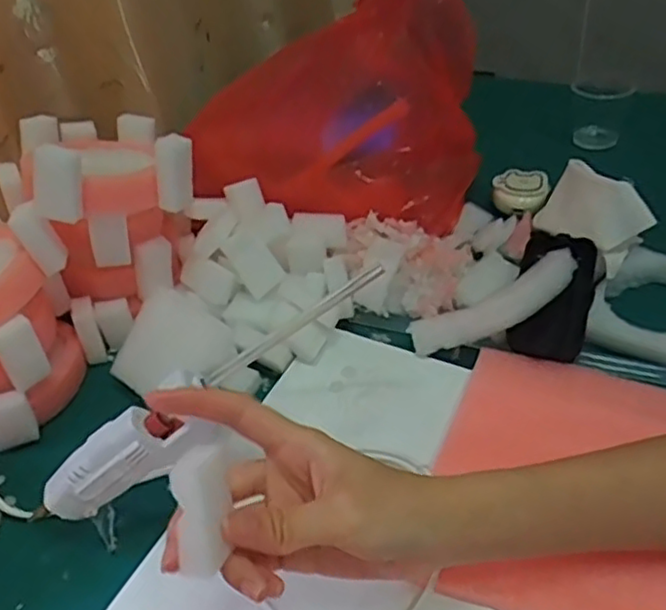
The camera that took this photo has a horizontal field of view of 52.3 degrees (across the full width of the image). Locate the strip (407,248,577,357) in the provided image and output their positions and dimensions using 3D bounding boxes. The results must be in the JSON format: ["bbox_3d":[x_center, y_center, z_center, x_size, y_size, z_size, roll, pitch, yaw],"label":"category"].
[{"bbox_3d":[0.123,0.001,0.479,0.132,0.029,0.046,-20,43,-13],"label":"strip"}]

